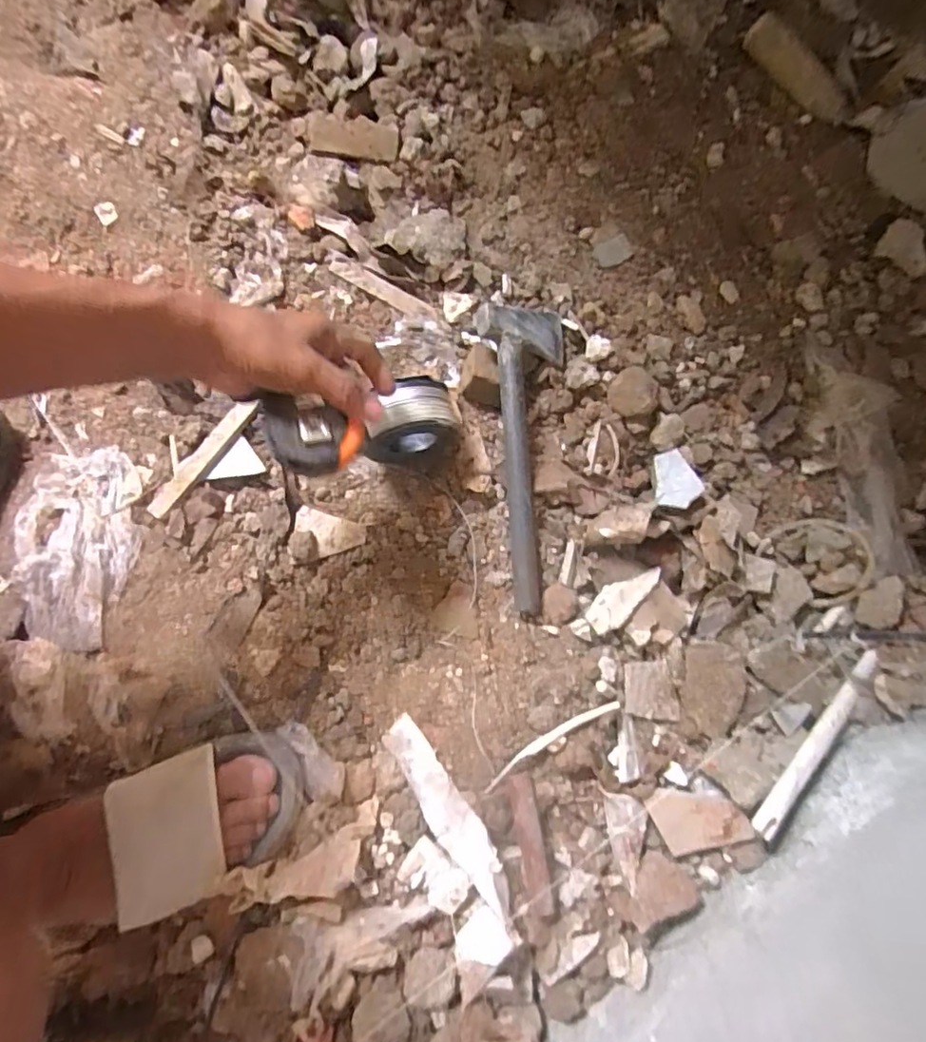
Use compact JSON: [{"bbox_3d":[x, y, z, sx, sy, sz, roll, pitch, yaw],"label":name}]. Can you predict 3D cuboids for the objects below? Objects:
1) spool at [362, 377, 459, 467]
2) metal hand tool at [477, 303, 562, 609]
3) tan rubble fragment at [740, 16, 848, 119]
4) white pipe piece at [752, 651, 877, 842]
[{"bbox_3d":[-0.048,-0.085,0.501,0.082,0.081,0.047,-13,79,-3],"label":"spool"},{"bbox_3d":[0.045,-0.068,0.510,0.078,0.049,0.285,6,79,1],"label":"metal hand tool"},{"bbox_3d":[0.350,-0.471,0.594,0.128,0.031,0.031,39,81,-7],"label":"tan rubble fragment"},{"bbox_3d":[0.316,0.190,0.500,0.217,0.011,0.016,-38,81,-25],"label":"white pipe piece"}]

